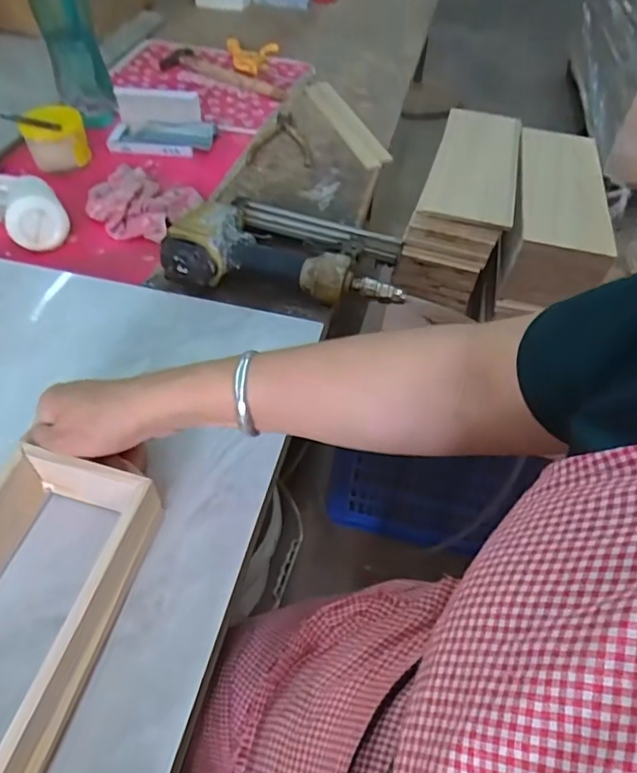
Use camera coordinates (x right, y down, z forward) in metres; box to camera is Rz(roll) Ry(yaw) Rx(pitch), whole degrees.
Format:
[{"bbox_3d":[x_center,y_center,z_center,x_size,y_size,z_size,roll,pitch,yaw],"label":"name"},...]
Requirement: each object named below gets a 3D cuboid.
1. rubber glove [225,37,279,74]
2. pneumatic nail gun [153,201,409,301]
[{"bbox_3d":[-0.124,-0.612,1.011,0.096,0.025,0.142,1,50,-3],"label":"rubber glove"},{"bbox_3d":[-0.034,-0.166,0.619,0.255,0.056,0.163,4,51,1],"label":"pneumatic nail gun"}]

